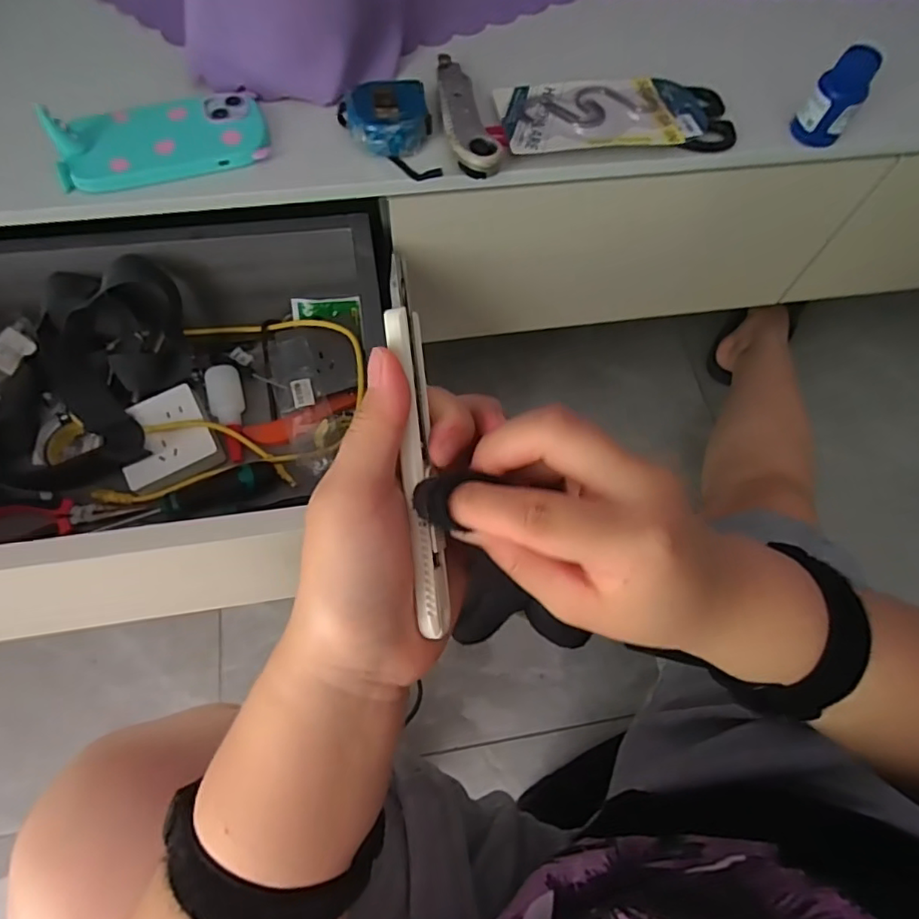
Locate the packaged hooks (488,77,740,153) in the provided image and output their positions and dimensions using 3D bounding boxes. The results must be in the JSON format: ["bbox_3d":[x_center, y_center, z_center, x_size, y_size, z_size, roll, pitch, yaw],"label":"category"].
[{"bbox_3d":[0.141,-0.310,0.508,0.206,0.021,0.092,-5,66,-5],"label":"packaged hooks"}]

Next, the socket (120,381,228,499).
[{"bbox_3d":[-0.292,-0.022,0.562,0.087,0.019,0.090,-24,70,-13],"label":"socket"}]

